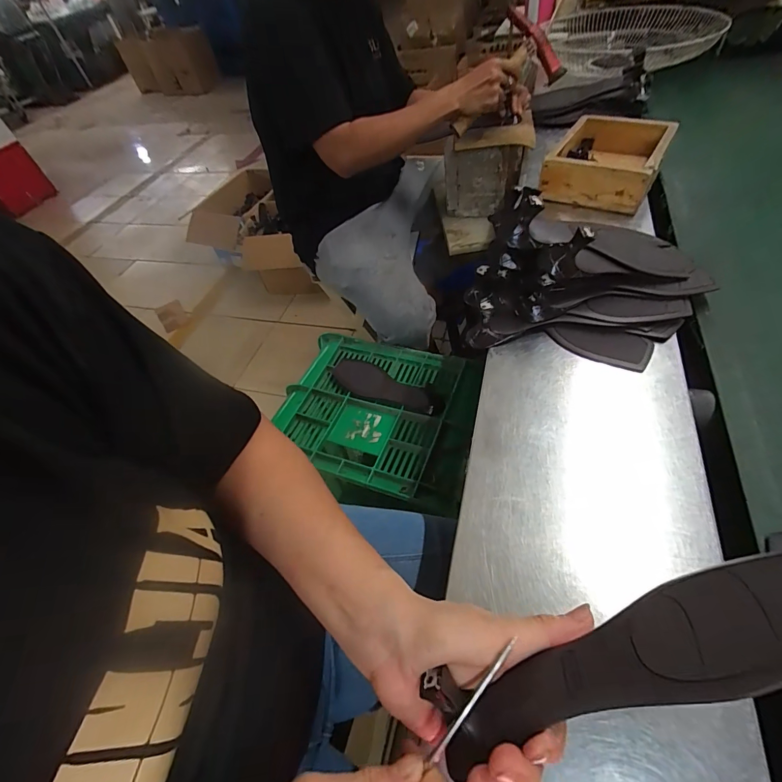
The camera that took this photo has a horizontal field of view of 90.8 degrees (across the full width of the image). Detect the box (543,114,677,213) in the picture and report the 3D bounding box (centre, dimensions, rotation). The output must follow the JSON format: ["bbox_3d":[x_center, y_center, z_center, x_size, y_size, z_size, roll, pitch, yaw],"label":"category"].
[{"bbox_3d":[0.349,-0.364,0.616,0.150,0.067,0.200,25,61,26],"label":"box"}]

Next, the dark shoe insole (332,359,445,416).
[{"bbox_3d":[-0.015,-0.003,0.721,0.234,0.011,0.074,28,71,31],"label":"dark shoe insole"}]

